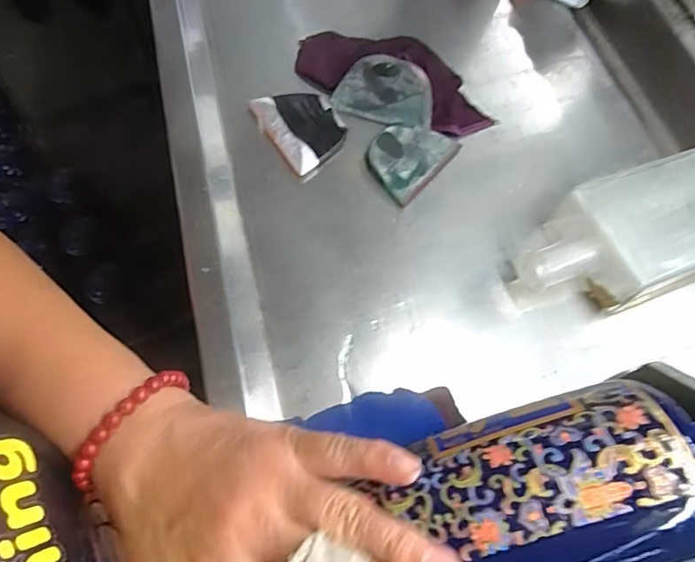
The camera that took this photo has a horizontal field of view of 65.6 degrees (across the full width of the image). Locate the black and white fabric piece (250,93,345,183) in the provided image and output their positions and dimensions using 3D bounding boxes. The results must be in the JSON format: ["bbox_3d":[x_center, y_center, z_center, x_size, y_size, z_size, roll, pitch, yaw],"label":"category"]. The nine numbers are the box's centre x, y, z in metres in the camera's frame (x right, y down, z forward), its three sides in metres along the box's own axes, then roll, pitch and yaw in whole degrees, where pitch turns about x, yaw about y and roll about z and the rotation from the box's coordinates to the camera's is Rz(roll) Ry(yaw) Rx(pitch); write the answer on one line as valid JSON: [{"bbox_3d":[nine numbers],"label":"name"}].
[{"bbox_3d":[-0.036,-0.125,0.448,0.064,0.009,0.084,-22,67,-12],"label":"black and white fabric piece"}]

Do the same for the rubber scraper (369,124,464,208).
[{"bbox_3d":[0.050,-0.106,0.445,0.056,0.009,0.079,37,69,15],"label":"rubber scraper"}]

